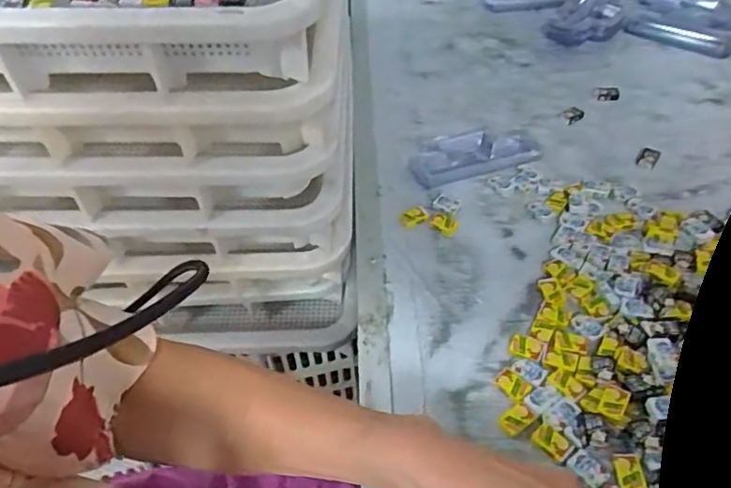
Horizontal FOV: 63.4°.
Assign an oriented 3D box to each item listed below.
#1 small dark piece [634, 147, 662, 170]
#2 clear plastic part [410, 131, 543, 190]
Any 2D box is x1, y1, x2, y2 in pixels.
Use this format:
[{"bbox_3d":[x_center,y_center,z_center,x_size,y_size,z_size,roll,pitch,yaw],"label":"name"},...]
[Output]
[{"bbox_3d":[0.302,-0.092,0.633,0.021,0.004,0.033,23,52,26],"label":"small dark piece"},{"bbox_3d":[0.115,-0.097,0.649,0.136,0.015,0.074,-14,45,-8],"label":"clear plastic part"}]

